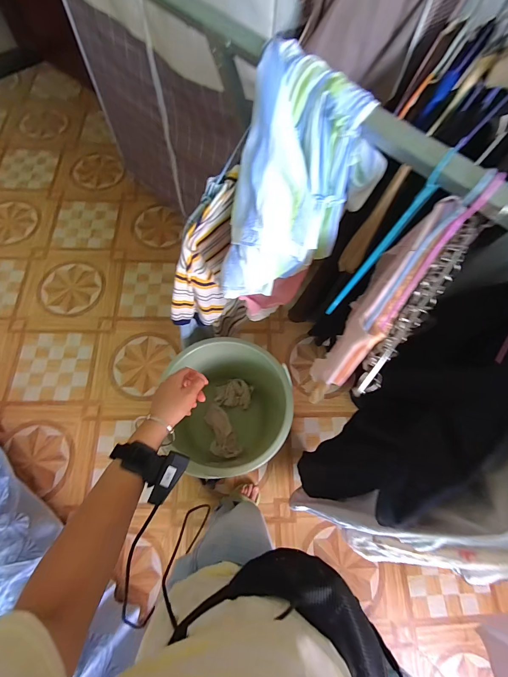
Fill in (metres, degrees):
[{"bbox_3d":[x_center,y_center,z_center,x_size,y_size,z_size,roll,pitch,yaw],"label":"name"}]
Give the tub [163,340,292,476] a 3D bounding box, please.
[{"bbox_3d":[-0.070,0.195,0.874,0.305,0.303,0.308,-7,68,-6],"label":"tub"}]

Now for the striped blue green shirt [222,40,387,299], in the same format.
[{"bbox_3d":[0.061,-0.195,0.454,0.181,0.240,0.235,17,68,3],"label":"striped blue green shirt"}]

